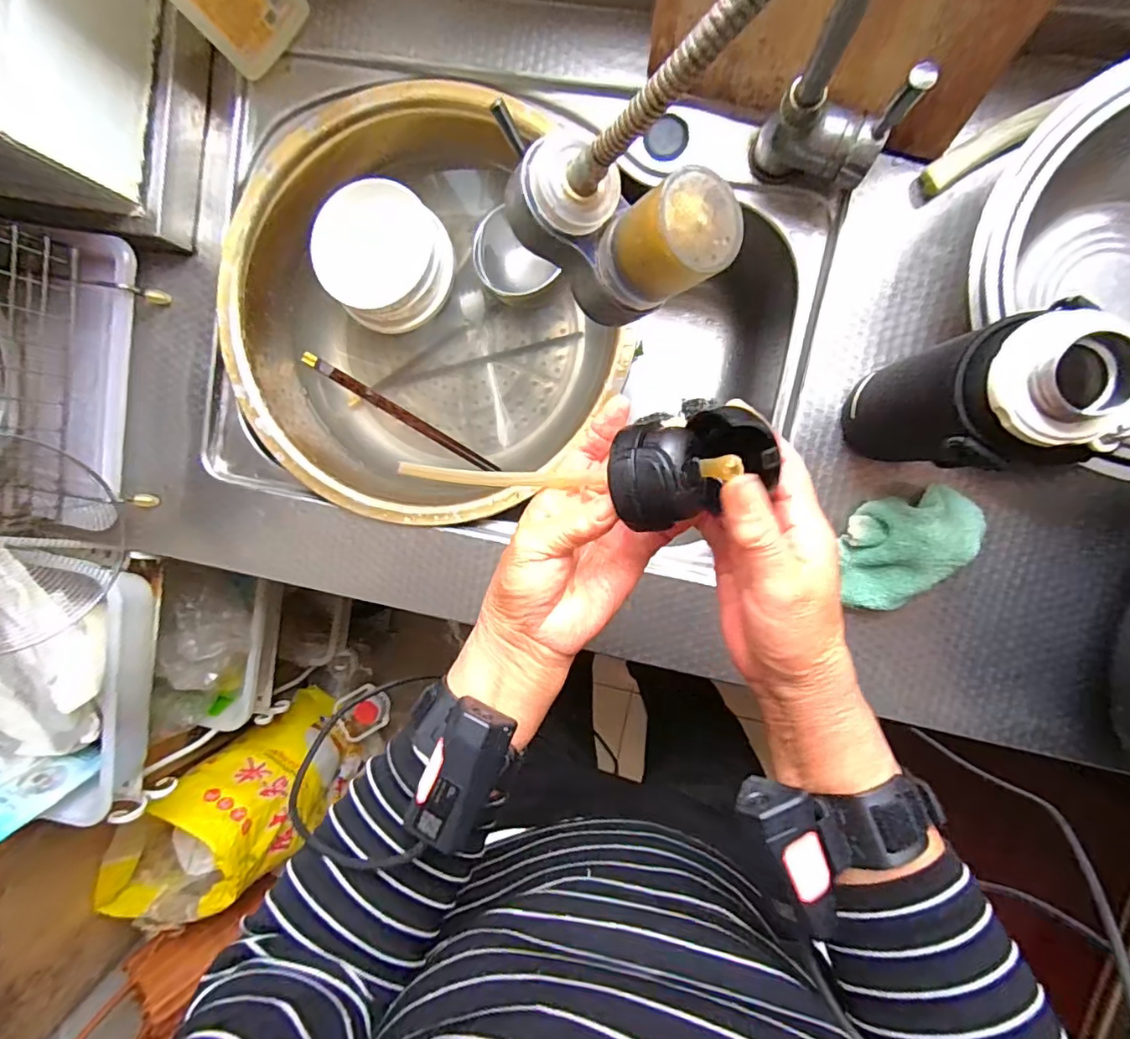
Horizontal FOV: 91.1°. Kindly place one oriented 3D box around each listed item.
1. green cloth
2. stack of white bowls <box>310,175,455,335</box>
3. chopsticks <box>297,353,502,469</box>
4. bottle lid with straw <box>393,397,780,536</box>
[{"bbox_3d":[0.285,0.024,0.457,0.114,0.048,0.092,-15,95,9],"label":"green cloth"},{"bbox_3d":[-0.182,-0.265,0.559,0.127,0.054,0.123,44,100,1],"label":"stack of white bowls"},{"bbox_3d":[-0.175,-0.113,0.592,0.242,0.014,0.012,31,99,3],"label":"chopsticks"},{"bbox_3d":[-0.007,-0.026,0.325,0.240,0.045,0.057,-1,97,37],"label":"bottle lid with straw"}]

